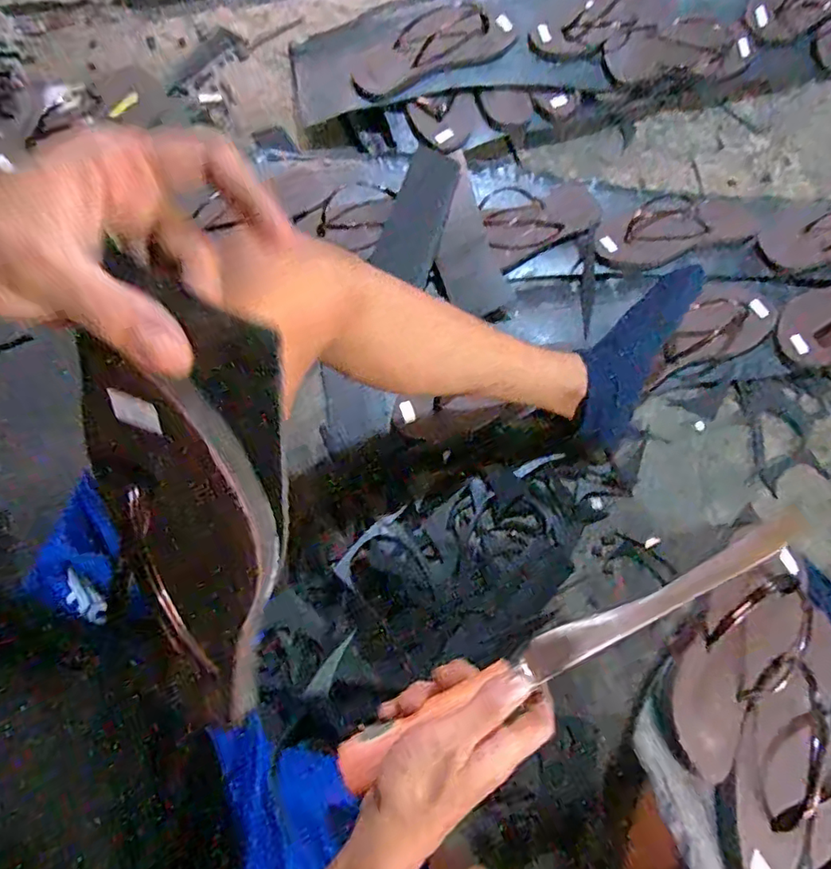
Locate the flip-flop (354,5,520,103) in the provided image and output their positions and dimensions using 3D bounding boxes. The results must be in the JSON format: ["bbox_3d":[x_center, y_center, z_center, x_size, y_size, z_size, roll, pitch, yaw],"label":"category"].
[{"bbox_3d":[0.027,-0.540,0.768,0.235,0.044,0.090,-24,74,-7],"label":"flip-flop"}]

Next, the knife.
[{"bbox_3d":[0.103,0.139,0.358,0.334,0.024,0.025,-27,74,-1],"label":"knife"}]

